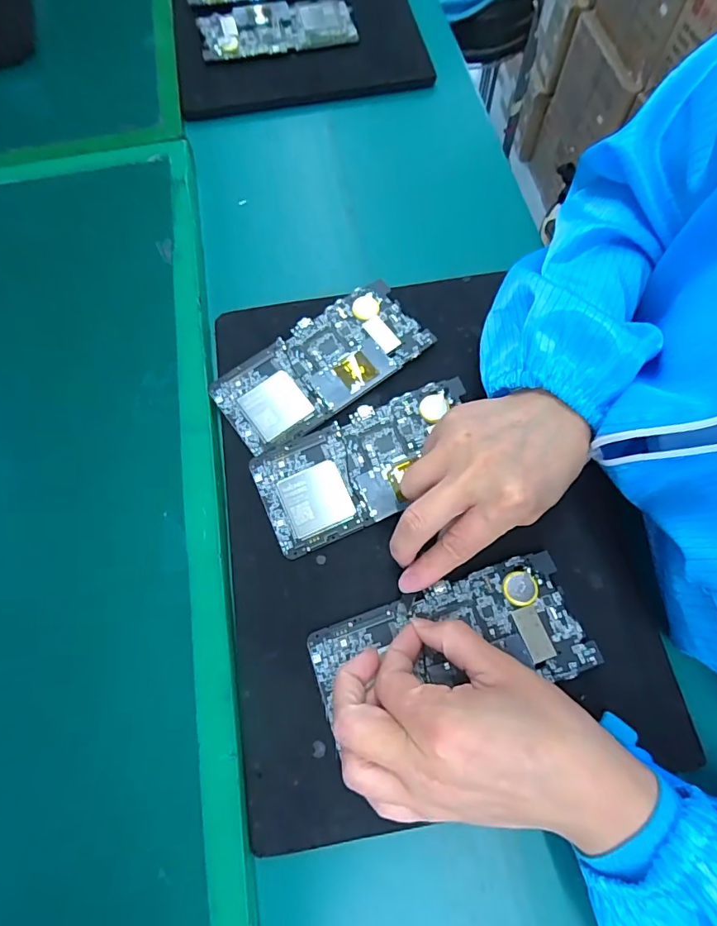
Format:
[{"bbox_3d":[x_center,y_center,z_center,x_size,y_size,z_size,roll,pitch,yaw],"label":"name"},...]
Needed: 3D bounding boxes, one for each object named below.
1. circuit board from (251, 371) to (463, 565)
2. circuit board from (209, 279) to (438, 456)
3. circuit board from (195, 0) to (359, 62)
[{"bbox_3d":[0.009,-0.001,0.314,0.150,0.006,0.073,-23,72,-6],"label":"circuit board"},{"bbox_3d":[-0.027,-0.071,0.341,0.153,0.006,0.072,-34,73,-10],"label":"circuit board"},{"bbox_3d":[-0.082,-0.446,0.478,0.155,0.014,0.070,-10,69,-3],"label":"circuit board"}]

